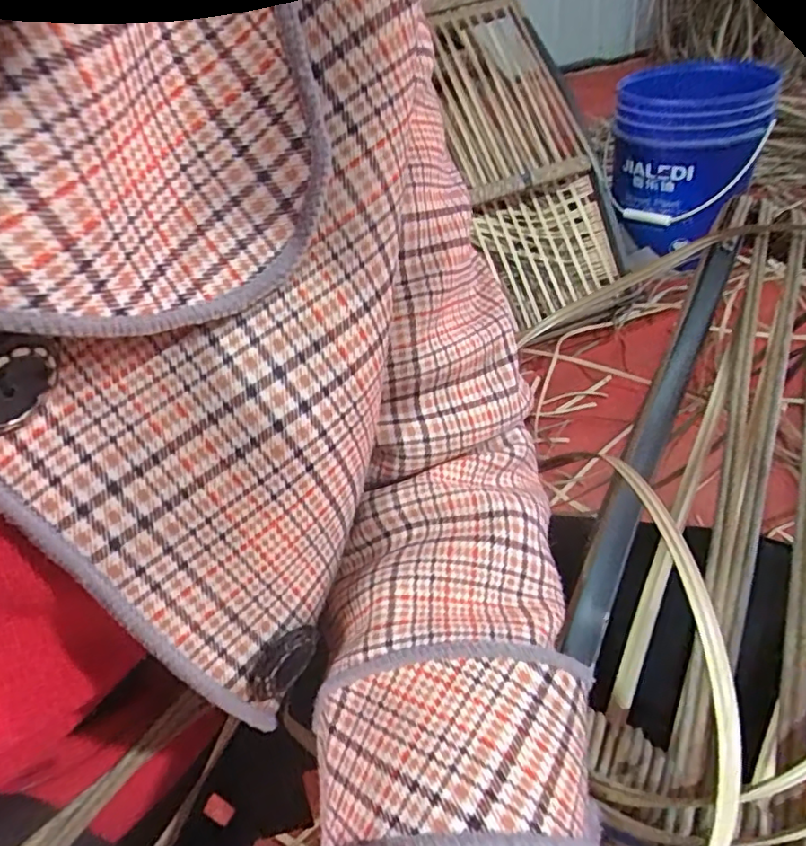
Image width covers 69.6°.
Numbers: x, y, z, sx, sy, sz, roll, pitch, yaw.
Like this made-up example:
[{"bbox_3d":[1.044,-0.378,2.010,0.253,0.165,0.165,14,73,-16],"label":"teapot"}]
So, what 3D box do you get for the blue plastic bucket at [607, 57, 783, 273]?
[{"bbox_3d":[0.569,-0.537,1.203,0.276,0.324,0.251,10,45,15],"label":"blue plastic bucket"}]

